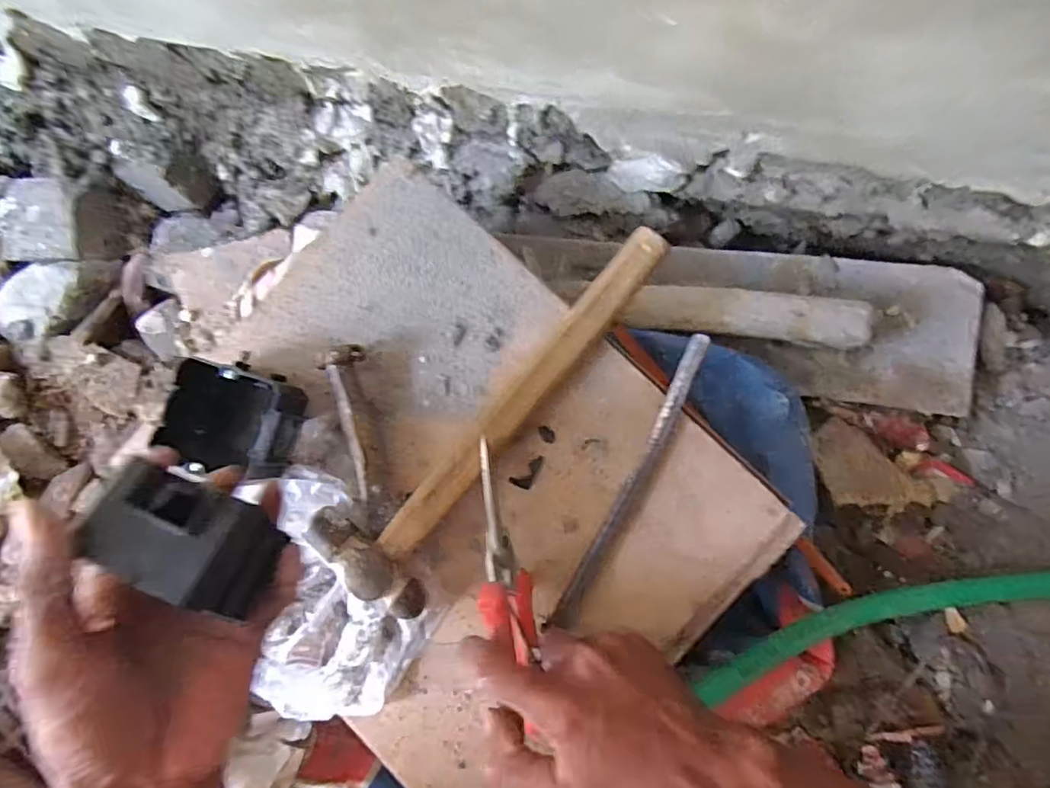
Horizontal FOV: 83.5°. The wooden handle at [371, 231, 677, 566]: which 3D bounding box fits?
[{"bbox_3d":[0.001,-0.001,0.370,0.026,0.027,0.251,41,85,6],"label":"wooden handle"}]

